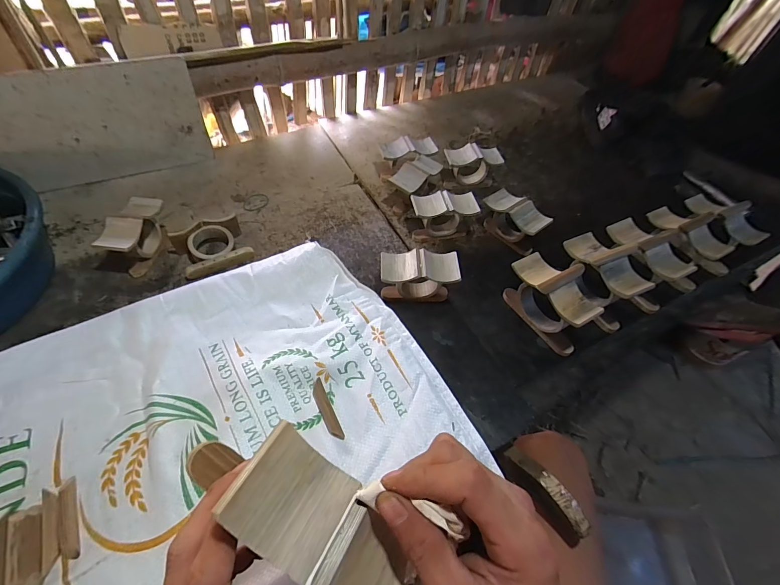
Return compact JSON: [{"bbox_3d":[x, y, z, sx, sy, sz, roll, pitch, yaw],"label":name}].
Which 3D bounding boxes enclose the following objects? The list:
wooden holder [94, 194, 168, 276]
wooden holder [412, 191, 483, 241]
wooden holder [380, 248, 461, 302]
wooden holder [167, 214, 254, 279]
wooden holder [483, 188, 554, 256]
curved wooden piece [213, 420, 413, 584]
[{"bbox_3d":[-0.392,-0.093,0.553,0.052,0.074,0.118,6,52,1],"label":"wooden holder"},{"bbox_3d":[0.092,-0.132,0.619,0.110,0.075,0.053,-6,53,-8],"label":"wooden holder"},{"bbox_3d":[0.041,-0.018,0.524,0.111,0.078,0.053,1,52,-2],"label":"wooden holder"},{"bbox_3d":[-0.285,-0.074,0.566,0.108,0.045,0.077,-26,58,-22],"label":"wooden holder"},{"bbox_3d":[0.217,-0.123,0.623,0.057,0.076,0.114,-31,60,-24],"label":"wooden holder"},{"bbox_3d":[-0.031,0.127,0.183,0.048,0.021,0.117,-45,103,-31],"label":"curved wooden piece"}]

